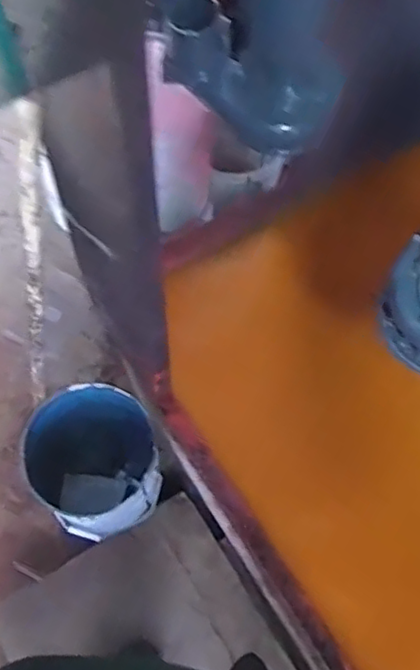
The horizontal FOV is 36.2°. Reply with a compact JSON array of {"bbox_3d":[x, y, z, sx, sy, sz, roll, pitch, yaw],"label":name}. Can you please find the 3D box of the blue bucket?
[{"bbox_3d":[-0.269,0.328,1.546,0.291,0.317,0.307,0,61,-1],"label":"blue bucket"}]

